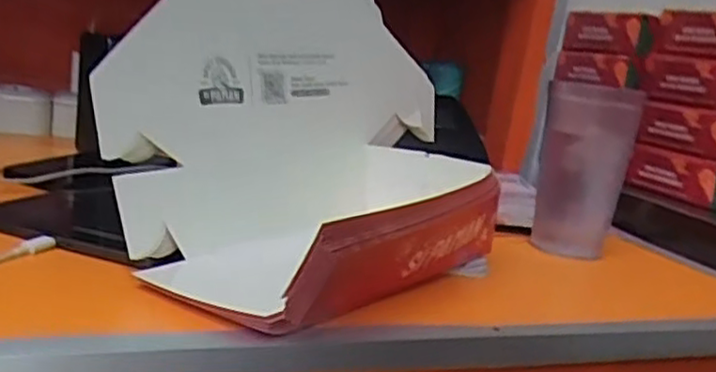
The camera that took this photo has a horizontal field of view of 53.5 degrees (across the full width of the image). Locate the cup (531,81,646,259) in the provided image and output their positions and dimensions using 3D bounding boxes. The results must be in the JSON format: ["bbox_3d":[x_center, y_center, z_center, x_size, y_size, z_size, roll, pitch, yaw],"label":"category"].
[{"bbox_3d":[0.205,-0.017,0.651,0.076,0.149,0.085,11,12,14],"label":"cup"}]

